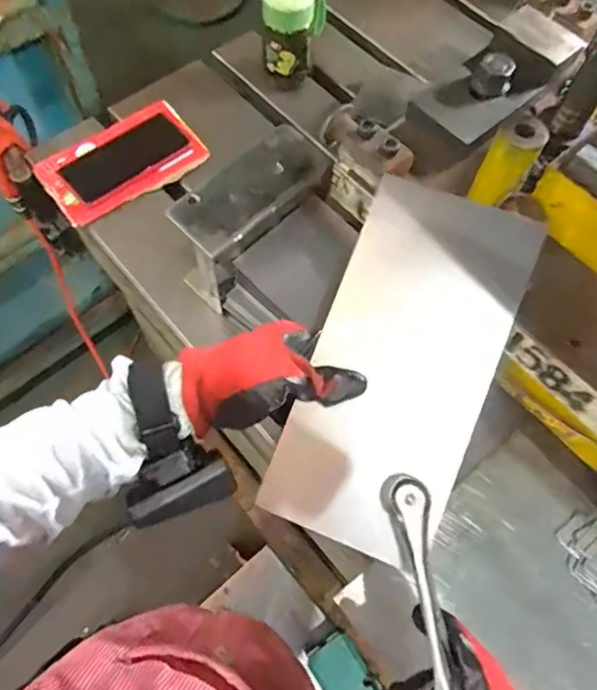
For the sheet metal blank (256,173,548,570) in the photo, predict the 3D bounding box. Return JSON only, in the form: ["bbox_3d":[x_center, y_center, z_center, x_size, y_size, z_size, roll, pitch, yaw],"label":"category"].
[{"bbox_3d":[0.073,0.015,0.378,0.116,0.008,0.251,21,85,10],"label":"sheet metal blank"}]

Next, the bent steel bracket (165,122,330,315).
[{"bbox_3d":[-0.051,-0.129,0.595,0.179,0.140,0.076,-41,73,-19],"label":"bent steel bracket"}]

